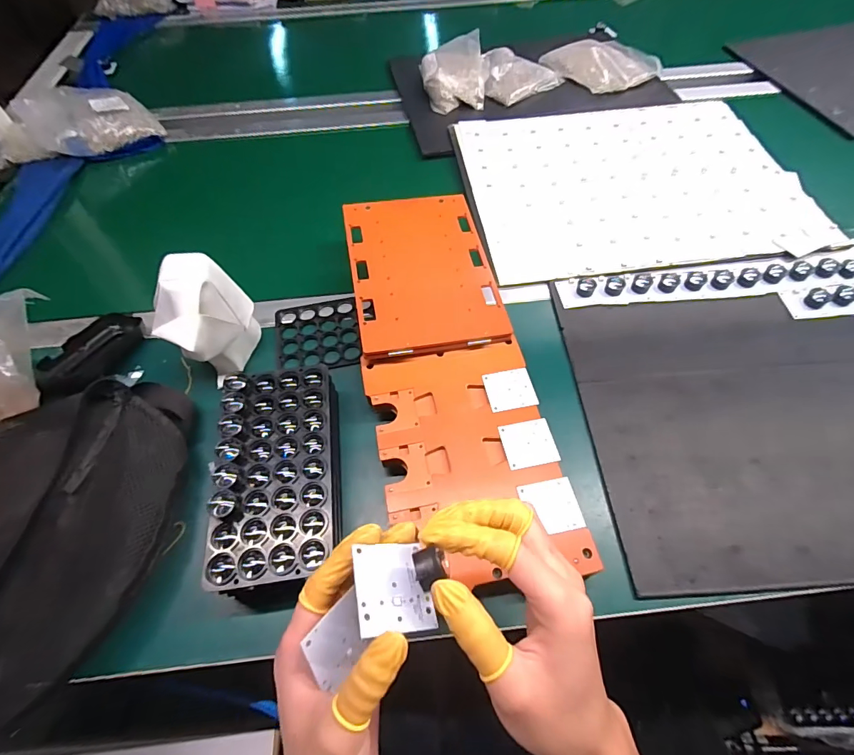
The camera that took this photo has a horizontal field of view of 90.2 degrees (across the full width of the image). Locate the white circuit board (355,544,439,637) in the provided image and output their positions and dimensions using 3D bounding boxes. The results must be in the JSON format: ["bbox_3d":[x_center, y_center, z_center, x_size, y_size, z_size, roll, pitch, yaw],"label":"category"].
[{"bbox_3d":[-0.018,0.115,0.234,0.042,0.004,0.044,10,42,-28],"label":"white circuit board"}]

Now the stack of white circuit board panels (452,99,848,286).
[{"bbox_3d":[0.304,-0.302,0.648,0.473,0.009,0.357,-6,59,-2],"label":"stack of white circuit board panels"}]

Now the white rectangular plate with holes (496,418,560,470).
[{"bbox_3d":[0.096,0.062,0.401,0.047,0.004,0.044,-10,59,-4],"label":"white rectangular plate with holes"}]

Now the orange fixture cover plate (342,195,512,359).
[{"bbox_3d":[-0.008,-0.132,0.503,0.159,0.017,0.232,-10,59,-4],"label":"orange fixture cover plate"}]

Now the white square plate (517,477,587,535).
[{"bbox_3d":[0.109,0.112,0.371,0.046,0.004,0.045,-11,59,-5],"label":"white square plate"}]

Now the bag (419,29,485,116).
[{"bbox_3d":[0.048,-0.555,0.781,0.113,0.052,0.148,-6,59,-1],"label":"bag"}]

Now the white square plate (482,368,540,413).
[{"bbox_3d":[0.084,0.012,0.433,0.047,0.004,0.044,-9,59,-4],"label":"white square plate"}]

